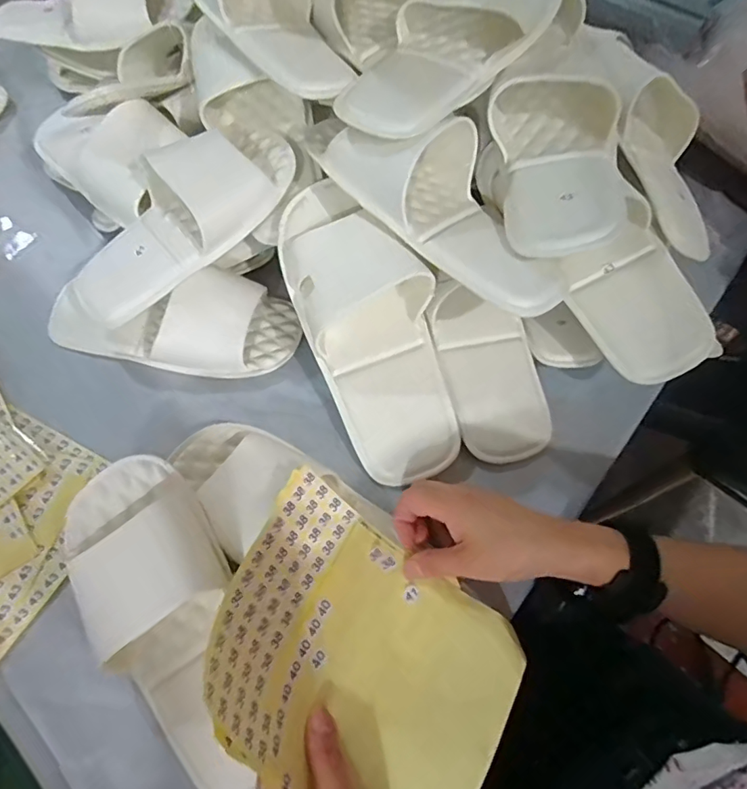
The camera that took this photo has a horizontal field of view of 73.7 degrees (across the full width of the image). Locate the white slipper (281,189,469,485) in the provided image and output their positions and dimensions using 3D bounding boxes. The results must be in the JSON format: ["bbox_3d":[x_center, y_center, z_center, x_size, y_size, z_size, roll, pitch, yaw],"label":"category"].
[{"bbox_3d":[-0.003,-0.067,0.426,0.108,0.059,0.277,-19,82,-11],"label":"white slipper"}]

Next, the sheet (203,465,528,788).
[{"bbox_3d":[0.001,0.171,0.323,0.214,0.055,0.163,41,54,-8],"label":"sheet"}]

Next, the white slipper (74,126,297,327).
[{"bbox_3d":[-0.170,-0.156,0.429,0.226,0.063,0.104,-41,70,1],"label":"white slipper"}]

